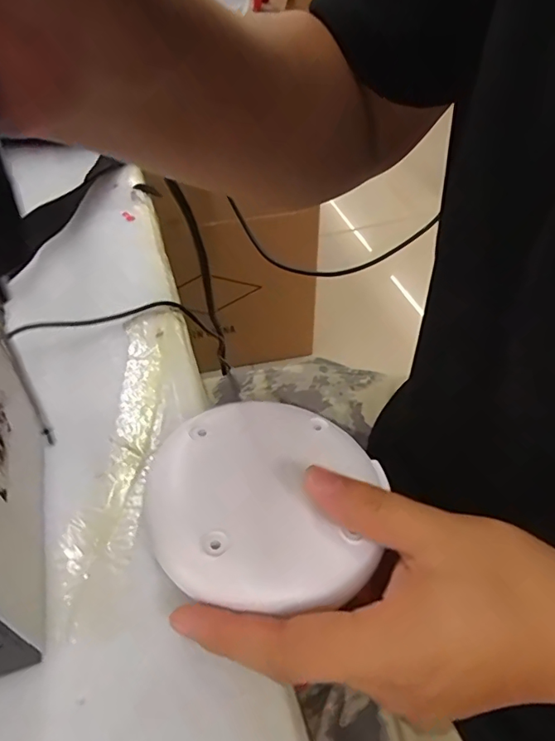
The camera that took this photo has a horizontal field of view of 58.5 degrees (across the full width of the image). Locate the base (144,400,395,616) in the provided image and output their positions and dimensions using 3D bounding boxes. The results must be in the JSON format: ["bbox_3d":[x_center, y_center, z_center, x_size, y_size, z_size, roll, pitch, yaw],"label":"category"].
[{"bbox_3d":[-0.006,0.051,0.220,0.100,0.019,0.103,-1,47,1],"label":"base"}]

